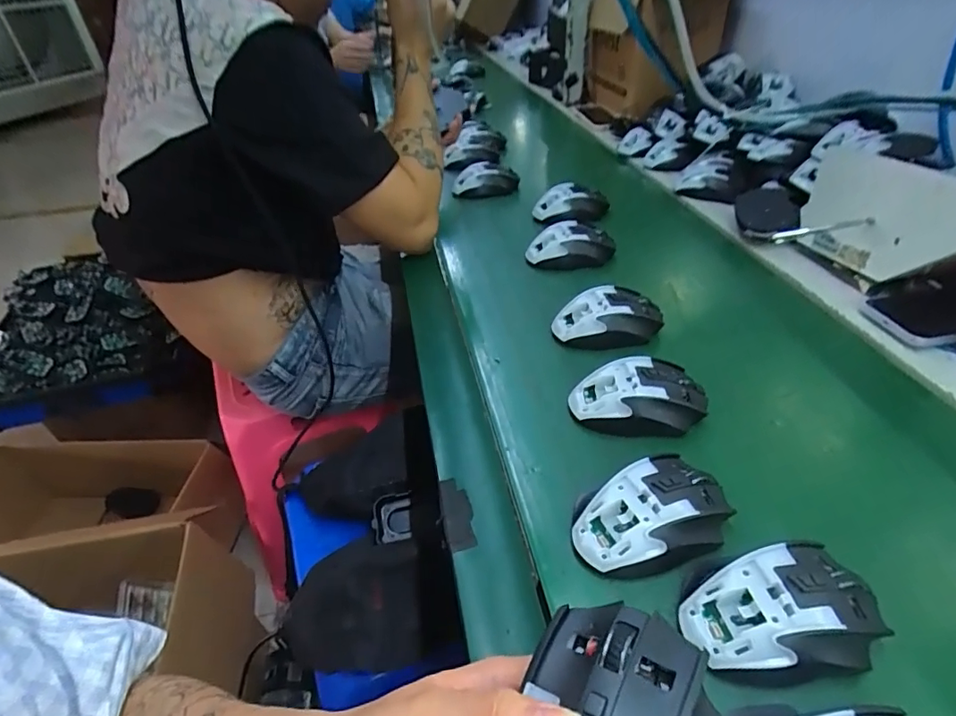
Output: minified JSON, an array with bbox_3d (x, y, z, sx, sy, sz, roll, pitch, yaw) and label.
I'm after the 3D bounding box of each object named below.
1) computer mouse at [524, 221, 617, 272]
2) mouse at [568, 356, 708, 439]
[{"bbox_3d":[0.119,-0.146,0.668,0.110,0.046,0.057,-5,31,3],"label":"computer mouse"},{"bbox_3d":[0.140,0.035,0.445,0.109,0.043,0.059,-9,31,-3],"label":"mouse"}]

